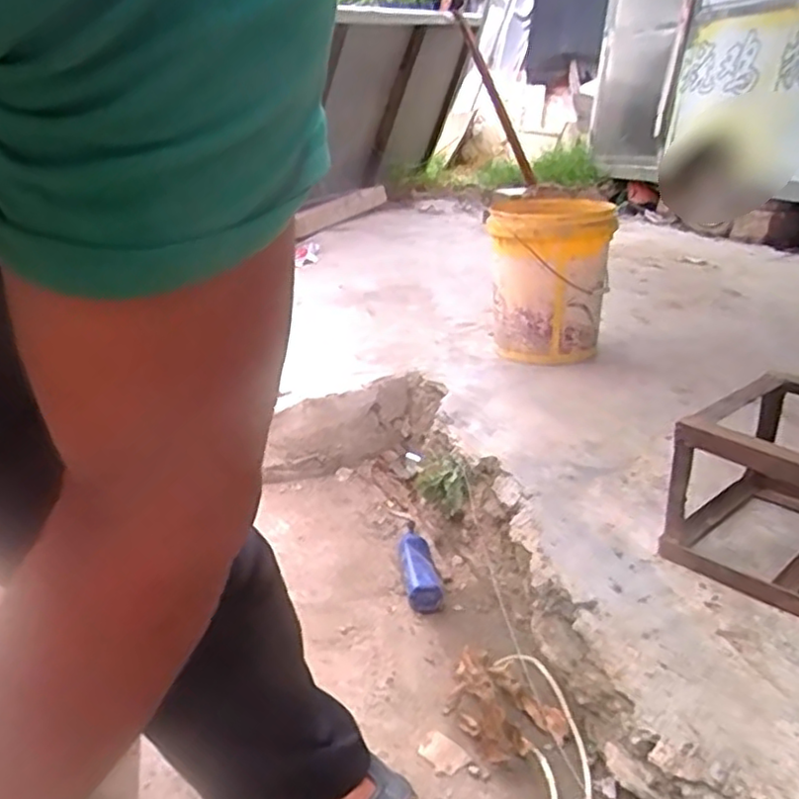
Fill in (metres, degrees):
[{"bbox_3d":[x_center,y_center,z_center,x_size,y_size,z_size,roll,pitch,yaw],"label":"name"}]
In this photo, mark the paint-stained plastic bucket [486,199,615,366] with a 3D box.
[{"bbox_3d":[0.379,-0.311,1.738,0.287,0.369,0.271,7,21,11],"label":"paint-stained plastic bucket"}]

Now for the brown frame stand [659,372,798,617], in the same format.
[{"bbox_3d":[0.568,0.123,0.954,0.308,0.232,0.304,-13,26,-36],"label":"brown frame stand"}]

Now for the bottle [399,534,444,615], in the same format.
[{"bbox_3d":[0.036,0.313,1.276,0.068,0.044,0.225,0,21,-8],"label":"bottle"}]

